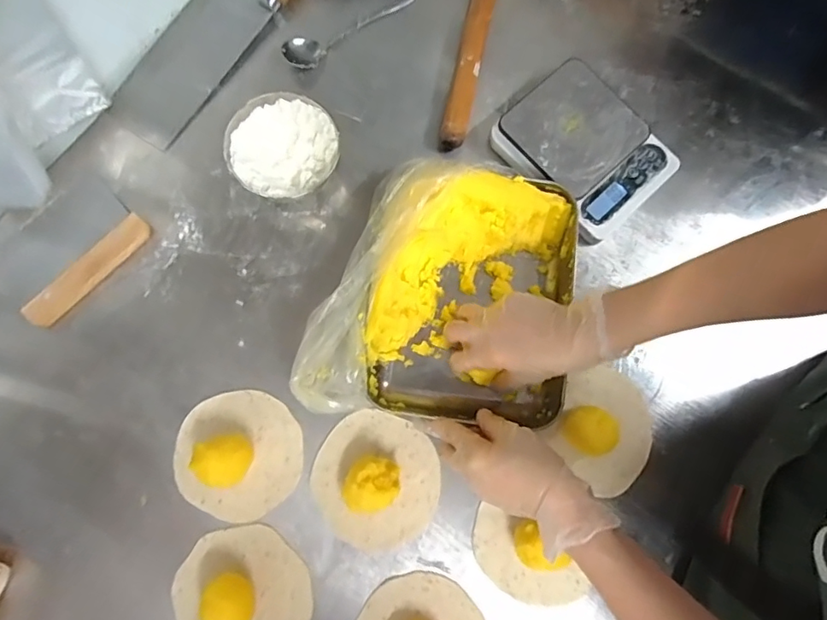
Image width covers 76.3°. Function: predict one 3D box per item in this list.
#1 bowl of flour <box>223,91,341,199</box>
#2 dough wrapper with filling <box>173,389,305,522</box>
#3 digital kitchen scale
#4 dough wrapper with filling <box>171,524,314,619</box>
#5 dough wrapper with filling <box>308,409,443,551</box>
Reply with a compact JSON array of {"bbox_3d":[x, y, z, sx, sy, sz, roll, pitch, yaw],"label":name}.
[{"bbox_3d":[-0.139,-0.169,0.571,0.113,0.049,0.111,0,80,-1],"label":"bowl of flour"},{"bbox_3d":[-0.174,0.140,0.508,0.122,0.050,0.119,0,80,-1],"label":"dough wrapper with filling"},{"bbox_3d":[0.189,-0.179,0.584,0.173,0.041,0.131,43,82,6],"label":"digital kitchen scale"},{"bbox_3d":[-0.164,0.270,0.482,0.126,0.048,0.121,0,80,-1],"label":"dough wrapper with filling"},{"bbox_3d":[-0.037,0.167,0.505,0.123,0.045,0.122,0,80,-1],"label":"dough wrapper with filling"}]

